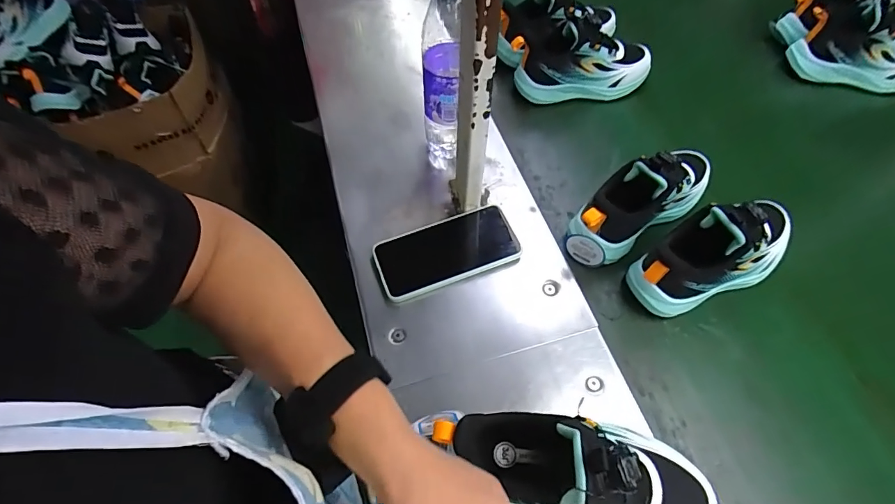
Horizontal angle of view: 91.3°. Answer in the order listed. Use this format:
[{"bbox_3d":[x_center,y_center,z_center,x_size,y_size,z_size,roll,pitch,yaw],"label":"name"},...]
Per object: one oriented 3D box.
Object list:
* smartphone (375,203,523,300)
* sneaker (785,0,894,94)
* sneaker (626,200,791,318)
[{"bbox_3d":[-0.001,-0.001,0.507,0.158,0.015,0.075,-19,58,-9],"label":"smartphone"},{"bbox_3d":[0.627,-0.313,0.658,0.192,0.098,0.080,5,56,5],"label":"sneaker"},{"bbox_3d":[0.295,-0.003,0.470,0.208,0.116,0.073,-20,57,-11],"label":"sneaker"}]

